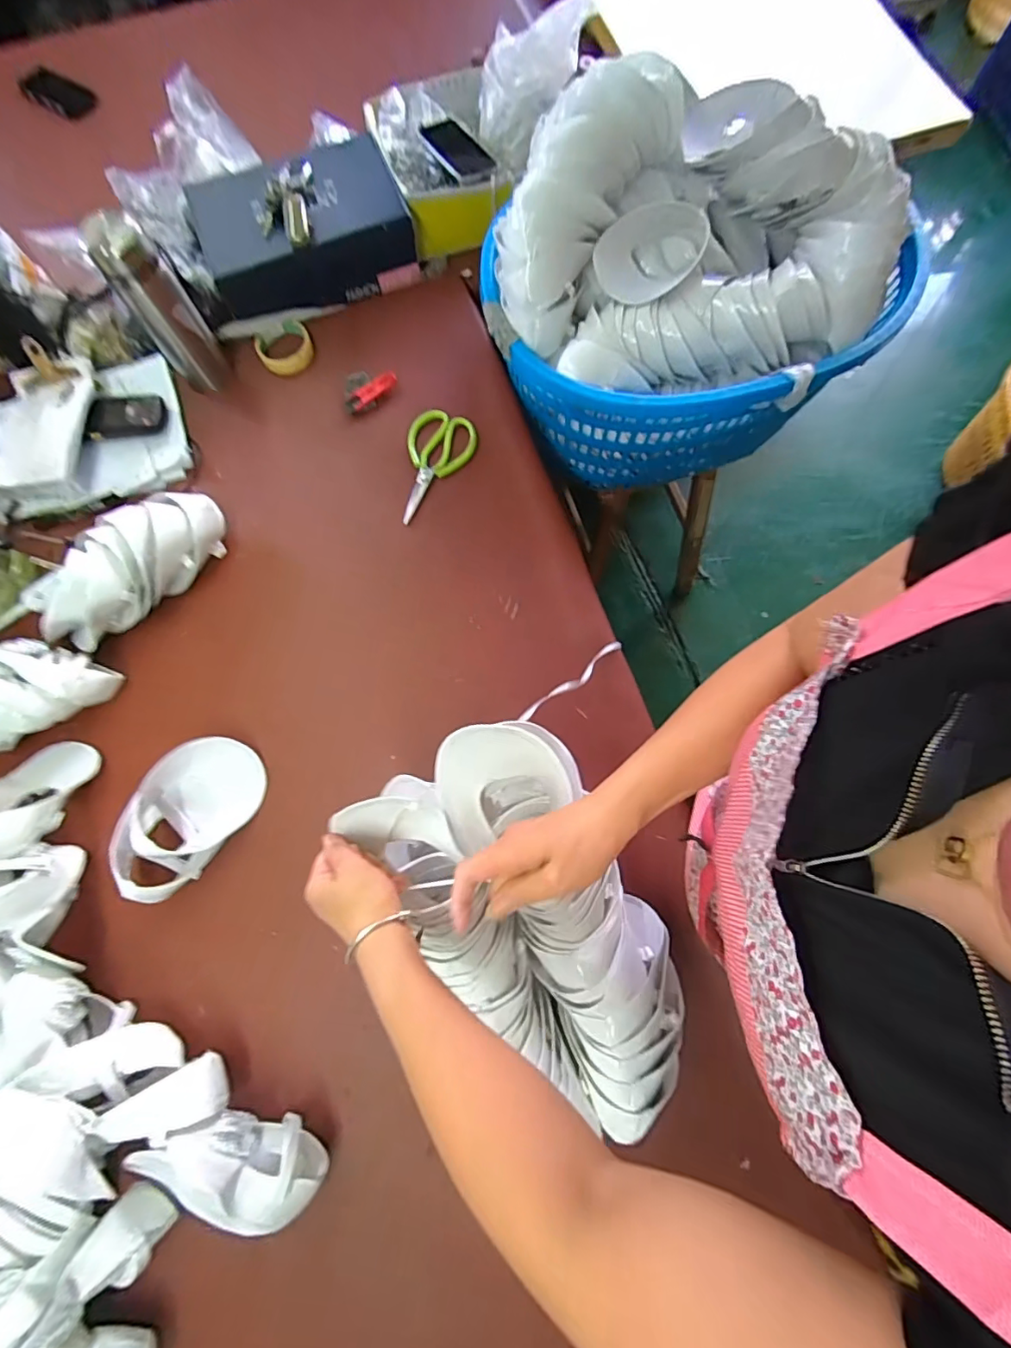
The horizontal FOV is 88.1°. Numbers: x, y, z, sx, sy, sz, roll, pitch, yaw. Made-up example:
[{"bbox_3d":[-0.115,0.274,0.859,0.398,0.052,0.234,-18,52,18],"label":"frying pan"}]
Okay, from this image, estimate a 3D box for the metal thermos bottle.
[{"bbox_3d":[-0.489,-0.522,0.750,0.079,0.213,0.068,-35,77,-8],"label":"metal thermos bottle"}]

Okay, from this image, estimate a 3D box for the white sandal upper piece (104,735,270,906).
[{"bbox_3d":[-0.397,0.175,0.646,0.121,0.058,0.203,40,79,11],"label":"white sandal upper piece"}]

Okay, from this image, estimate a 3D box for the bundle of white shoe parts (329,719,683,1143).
[{"bbox_3d":[0.028,0.244,0.525,0.215,0.104,0.401,-32,99,-7],"label":"bundle of white shoe parts"}]

